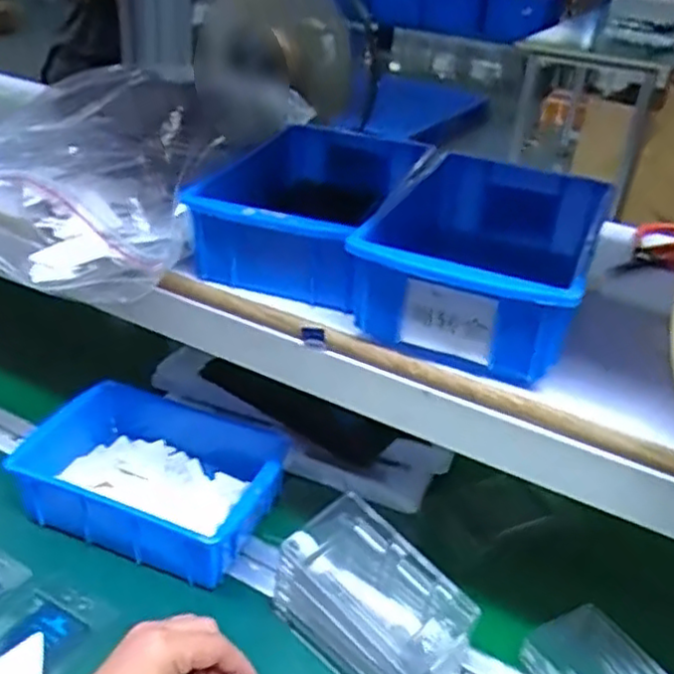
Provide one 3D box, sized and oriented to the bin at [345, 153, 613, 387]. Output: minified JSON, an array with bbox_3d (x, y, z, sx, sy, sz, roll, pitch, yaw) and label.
[{"bbox_3d":[0.095,-0.055,0.473,0.132,0.069,0.184,16,34,18],"label":"bin"}]

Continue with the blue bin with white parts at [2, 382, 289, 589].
[{"bbox_3d":[-0.150,0.118,0.615,0.203,0.066,0.149,16,34,18],"label":"blue bin with white parts"}]

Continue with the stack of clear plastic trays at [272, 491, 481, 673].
[{"bbox_3d":[0.024,0.193,0.509,0.135,0.072,0.081,30,40,34],"label":"stack of clear plastic trays"}]

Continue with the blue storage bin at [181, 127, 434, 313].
[{"bbox_3d":[-0.014,-0.095,0.530,0.123,0.063,0.195,15,34,16],"label":"blue storage bin"}]

